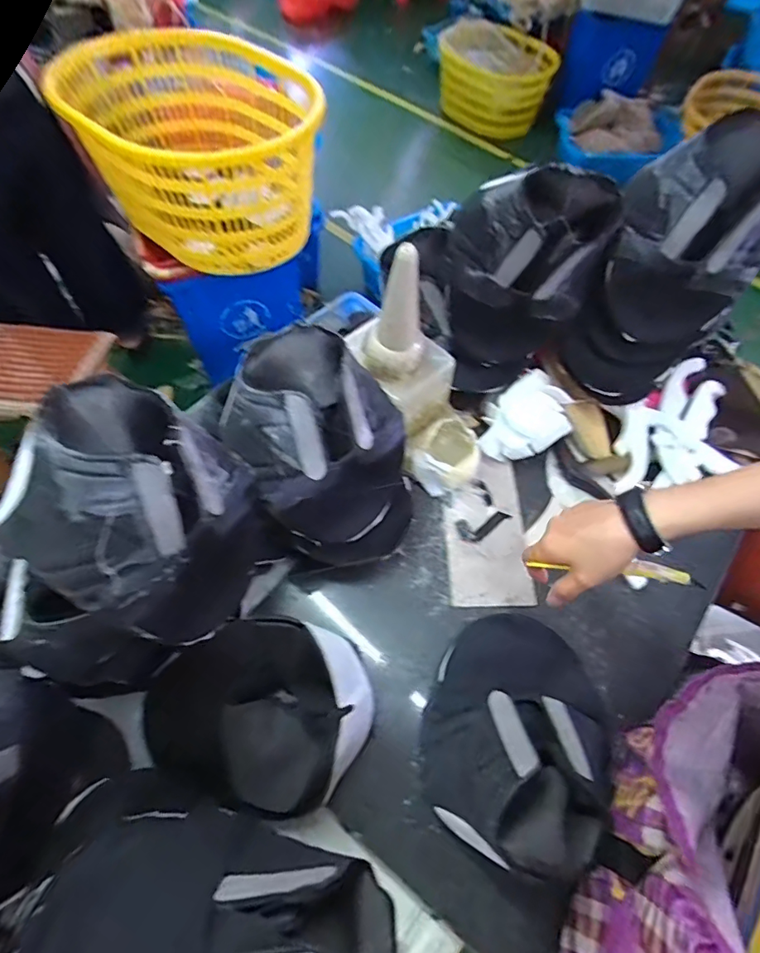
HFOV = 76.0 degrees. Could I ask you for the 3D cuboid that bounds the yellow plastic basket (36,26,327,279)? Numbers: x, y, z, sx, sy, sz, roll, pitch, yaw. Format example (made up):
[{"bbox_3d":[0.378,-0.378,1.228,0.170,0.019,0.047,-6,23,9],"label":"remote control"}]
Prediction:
[{"bbox_3d":[-0.445,-0.774,1.166,0.573,0.267,0.528,9,60,3],"label":"yellow plastic basket"}]

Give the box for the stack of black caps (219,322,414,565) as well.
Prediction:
[{"bbox_3d":[-0.047,-0.023,0.488,0.166,0.176,0.164,-30,65,-18],"label":"stack of black caps"}]

